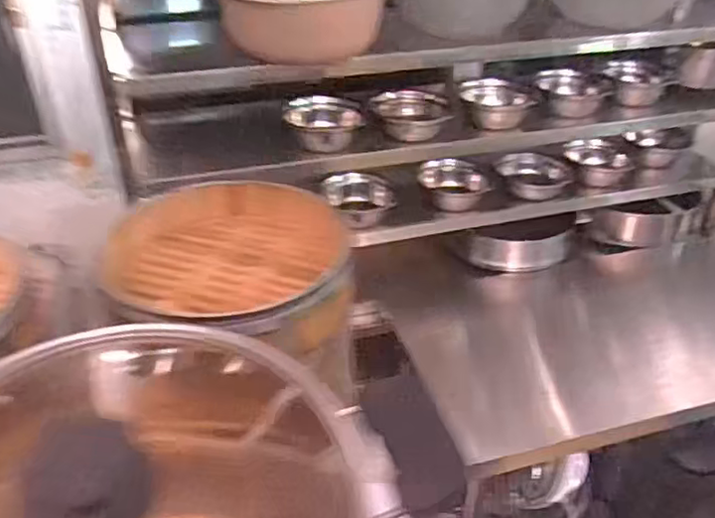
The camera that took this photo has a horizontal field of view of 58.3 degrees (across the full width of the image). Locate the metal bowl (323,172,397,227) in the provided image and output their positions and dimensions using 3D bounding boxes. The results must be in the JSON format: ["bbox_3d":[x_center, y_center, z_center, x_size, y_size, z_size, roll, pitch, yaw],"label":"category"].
[{"bbox_3d":[-0.005,-0.116,1.181,0.122,0.060,0.116,-23,42,-29],"label":"metal bowl"}]

